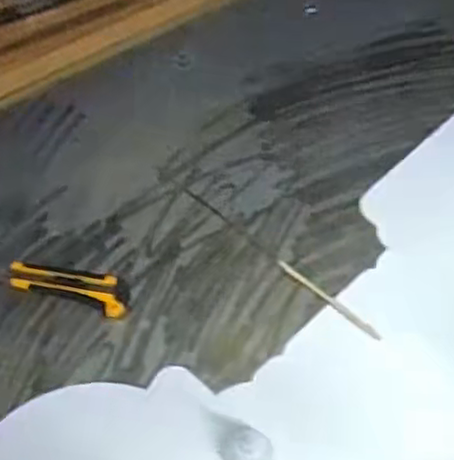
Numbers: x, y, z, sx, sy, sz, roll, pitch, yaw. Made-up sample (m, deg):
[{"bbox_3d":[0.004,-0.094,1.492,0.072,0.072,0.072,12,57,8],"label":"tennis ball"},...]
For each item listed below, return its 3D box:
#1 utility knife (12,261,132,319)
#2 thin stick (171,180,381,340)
[{"bbox_3d":[-0.170,0.059,0.754,0.135,0.011,0.045,15,63,11],"label":"utility knife"},{"bbox_3d":[0.047,0.027,0.770,0.293,0.009,0.014,37,69,20],"label":"thin stick"}]

